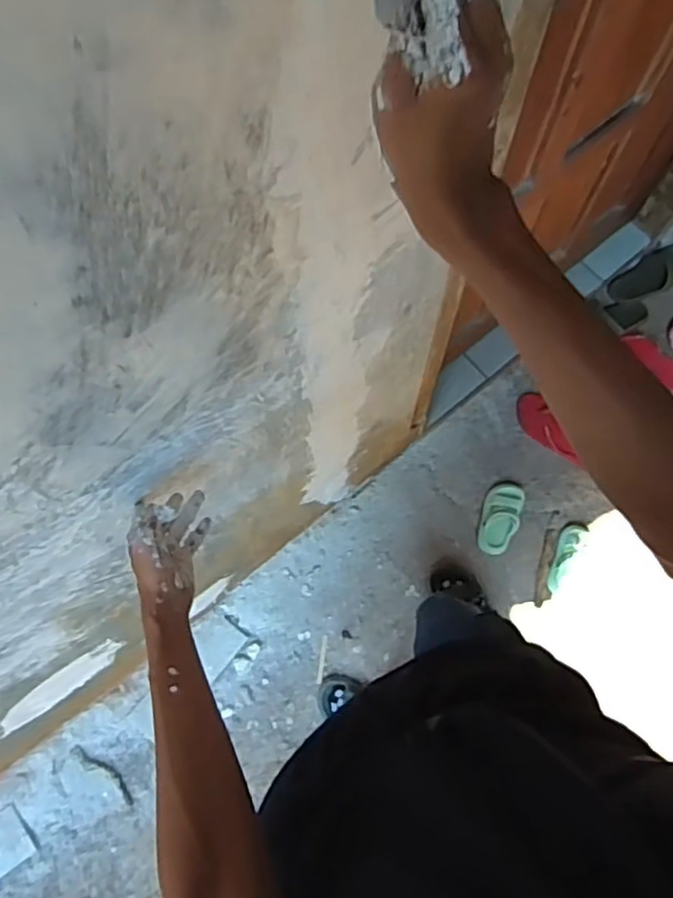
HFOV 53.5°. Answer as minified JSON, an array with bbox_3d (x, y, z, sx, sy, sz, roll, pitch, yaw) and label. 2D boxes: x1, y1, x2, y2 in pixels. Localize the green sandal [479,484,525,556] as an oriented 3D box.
[{"bbox_3d":[0.379,0.160,1.545,0.085,0.046,0.170,16,75,7],"label":"green sandal"}]

